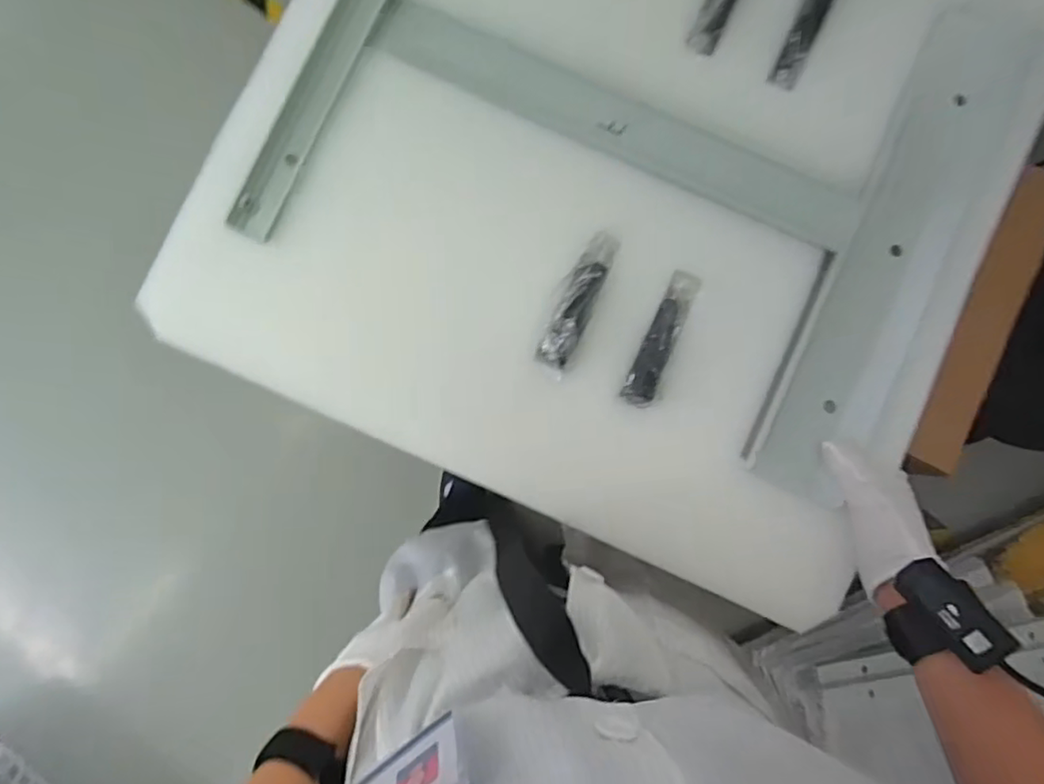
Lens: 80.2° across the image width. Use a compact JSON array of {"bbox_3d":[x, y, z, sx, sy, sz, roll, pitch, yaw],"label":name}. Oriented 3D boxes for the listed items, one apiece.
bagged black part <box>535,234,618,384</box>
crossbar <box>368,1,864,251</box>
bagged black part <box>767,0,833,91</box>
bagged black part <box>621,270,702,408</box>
[{"bbox_3d":[0.048,-0.080,0.533,0.033,0.030,0.133,23,84,0],"label":"bagged black part"},{"bbox_3d":[0.086,-0.239,0.553,0.441,0.029,0.053,24,84,1],"label":"crossbar"},{"bbox_3d":[0.261,-0.338,0.560,0.027,0.019,0.119,24,98,1],"label":"bagged black part"},{"bbox_3d":[0.121,-0.048,0.535,0.030,0.021,0.127,23,84,0],"label":"bagged black part"}]

